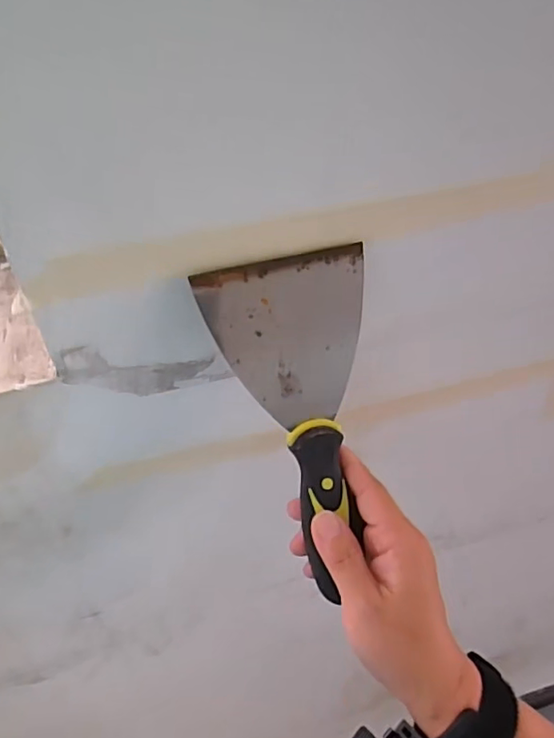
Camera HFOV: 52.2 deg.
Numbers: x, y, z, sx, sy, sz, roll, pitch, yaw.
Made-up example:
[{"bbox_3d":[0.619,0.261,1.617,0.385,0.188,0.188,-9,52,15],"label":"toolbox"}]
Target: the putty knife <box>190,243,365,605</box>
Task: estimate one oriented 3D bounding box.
[{"bbox_3d":[0.020,0.026,0.310,0.089,0.173,0.016,-14,7,-11],"label":"putty knife"}]

